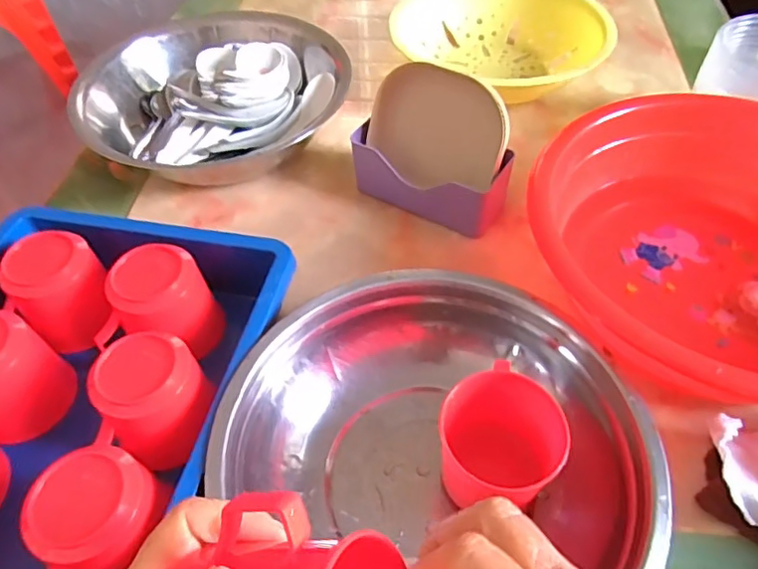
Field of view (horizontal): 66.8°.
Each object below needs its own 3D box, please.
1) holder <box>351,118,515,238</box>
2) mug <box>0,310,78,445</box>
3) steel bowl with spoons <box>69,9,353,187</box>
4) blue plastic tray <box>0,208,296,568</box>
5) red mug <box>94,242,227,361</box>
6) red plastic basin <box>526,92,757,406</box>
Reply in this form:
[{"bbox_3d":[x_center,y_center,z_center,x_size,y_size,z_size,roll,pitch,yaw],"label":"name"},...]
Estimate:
[{"bbox_3d":[0.045,-0.103,0.553,0.148,0.060,0.054,25,56,20],"label":"holder"},{"bbox_3d":[-0.266,0.066,0.405,0.067,0.073,0.072,25,56,20],"label":"mug"},{"bbox_3d":[-0.177,-0.203,0.619,0.241,0.092,0.218,-37,59,-25],"label":"steel bowl with spoons"},{"bbox_3d":[-0.225,0.102,0.380,0.237,0.087,0.360,13,53,11],"label":"blue plastic tray"},{"bbox_3d":[-0.166,0.020,0.441,0.069,0.088,0.076,10,52,10],"label":"red mug"},{"bbox_3d":[0.279,-0.026,0.451,0.295,0.087,0.286,-1,51,1],"label":"red plastic basin"}]

